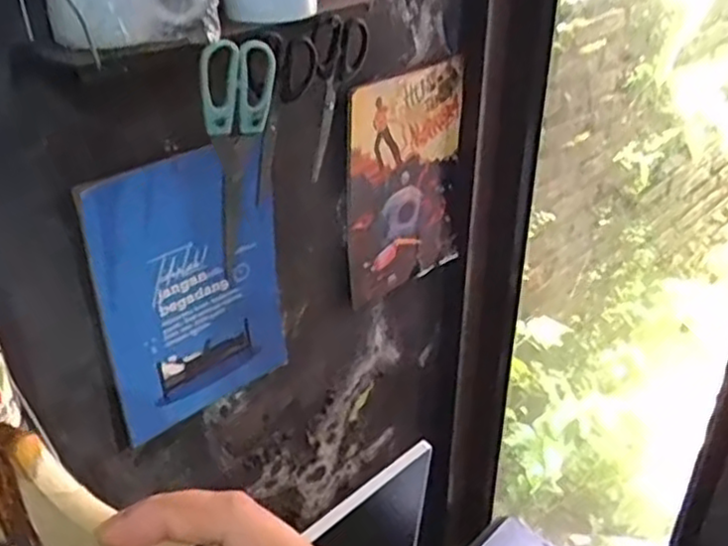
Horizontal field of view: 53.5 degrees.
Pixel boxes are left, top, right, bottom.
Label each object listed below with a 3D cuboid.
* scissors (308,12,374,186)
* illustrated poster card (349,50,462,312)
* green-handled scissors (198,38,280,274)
[{"bbox_3d":[-0.020,-0.167,0.672,0.010,0.144,0.085,27,45,29],"label":"scissors"},{"bbox_3d":[0.057,-0.116,0.960,0.210,0.294,0.012,-26,39,-36],"label":"illustrated poster card"},{"bbox_3d":[-0.109,-0.094,0.599,0.065,0.190,0.010,-12,33,-39],"label":"green-handled scissors"}]

